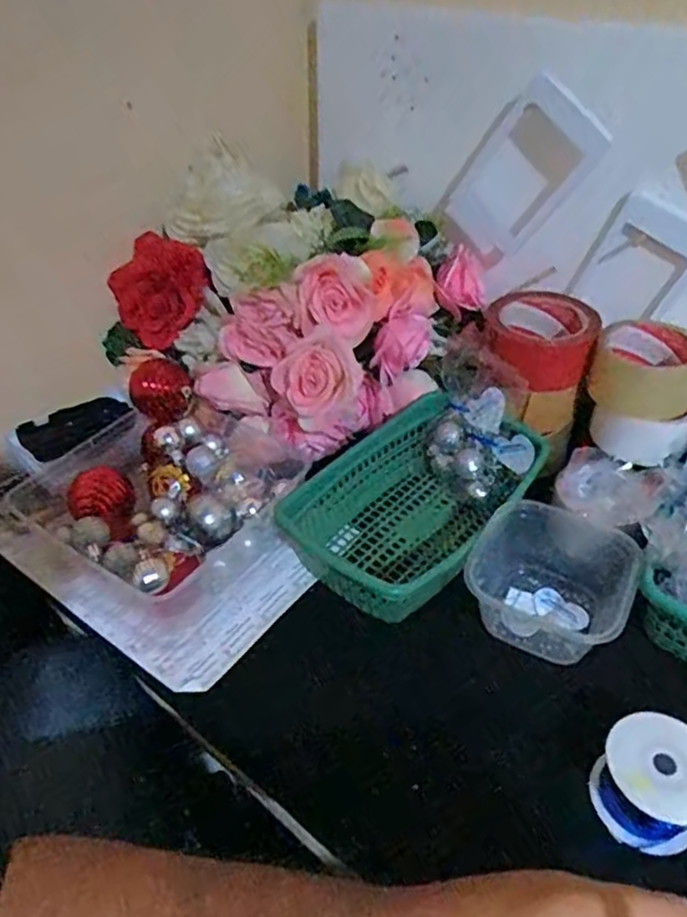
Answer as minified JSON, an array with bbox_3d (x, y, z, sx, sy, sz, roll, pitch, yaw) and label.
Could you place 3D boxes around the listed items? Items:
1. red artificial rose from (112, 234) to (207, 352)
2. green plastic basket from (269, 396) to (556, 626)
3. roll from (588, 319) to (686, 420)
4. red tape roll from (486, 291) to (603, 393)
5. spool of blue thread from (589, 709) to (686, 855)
[{"bbox_3d":[-0.193,-0.174,0.709,0.096,0.103,0.054,-10,41,-11],"label":"red artificial rose"},{"bbox_3d":[0.064,0.041,0.606,0.144,0.081,0.210,29,48,30],"label":"green plastic basket"},{"bbox_3d":[0.280,-0.085,0.617,0.090,0.063,0.075,18,43,21],"label":"roll"},{"bbox_3d":[0.190,-0.117,0.654,0.103,0.053,0.101,0,40,0],"label":"red tape roll"},{"bbox_3d":[0.199,0.206,0.428,0.065,0.054,0.064,0,40,0],"label":"spool of blue thread"}]

